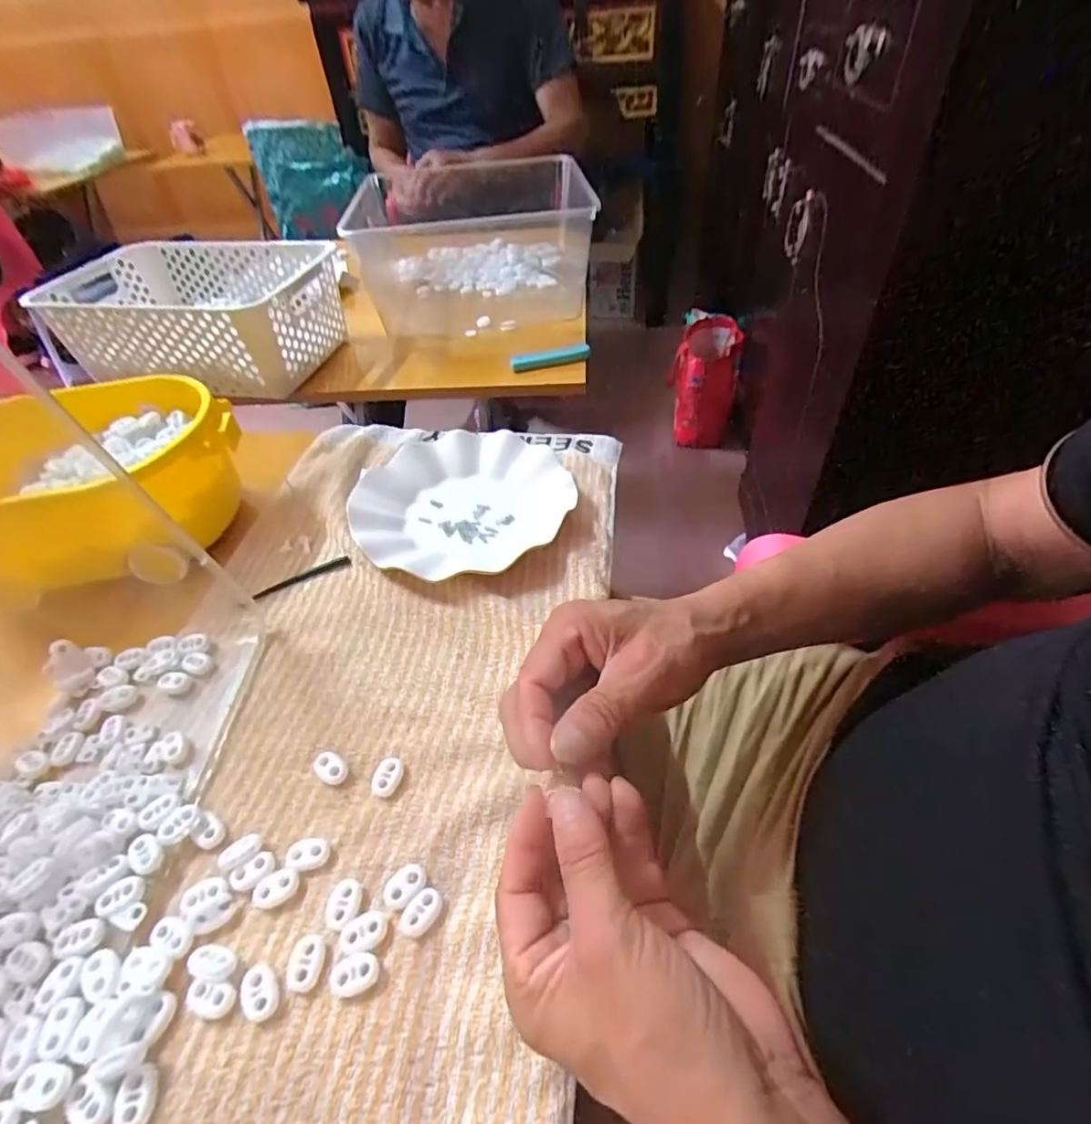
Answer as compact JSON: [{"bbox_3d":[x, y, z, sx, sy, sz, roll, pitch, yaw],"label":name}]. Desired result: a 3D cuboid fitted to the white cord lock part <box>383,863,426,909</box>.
[{"bbox_3d":[-0.073,0.166,0.293,0.015,0.004,0.022,32,57,31],"label":"white cord lock part"}]

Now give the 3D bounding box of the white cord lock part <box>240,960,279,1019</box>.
[{"bbox_3d":[-0.133,0.200,0.266,0.014,0.007,0.023,-27,49,-20],"label":"white cord lock part"}]

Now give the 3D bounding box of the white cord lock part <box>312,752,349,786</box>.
[{"bbox_3d":[-0.128,0.123,0.340,0.022,0.007,0.015,25,53,27],"label":"white cord lock part"}]

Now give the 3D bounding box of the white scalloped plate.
[{"bbox_3d":[-0.072,-0.055,0.492,0.178,0.021,0.191,-3,46,3],"label":"white scalloped plate"}]

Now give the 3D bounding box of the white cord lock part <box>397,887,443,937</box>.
[{"bbox_3d":[-0.062,0.174,0.284,0.023,0.005,0.017,-37,53,-27],"label":"white cord lock part"}]

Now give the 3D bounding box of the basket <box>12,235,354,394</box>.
[{"bbox_3d":[-0.417,-0.303,0.702,0.318,0.108,0.197,8,47,13],"label":"basket"}]

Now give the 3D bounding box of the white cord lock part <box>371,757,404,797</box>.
[{"bbox_3d":[-0.092,0.126,0.333,0.015,0.008,0.022,15,49,20],"label":"white cord lock part"}]

